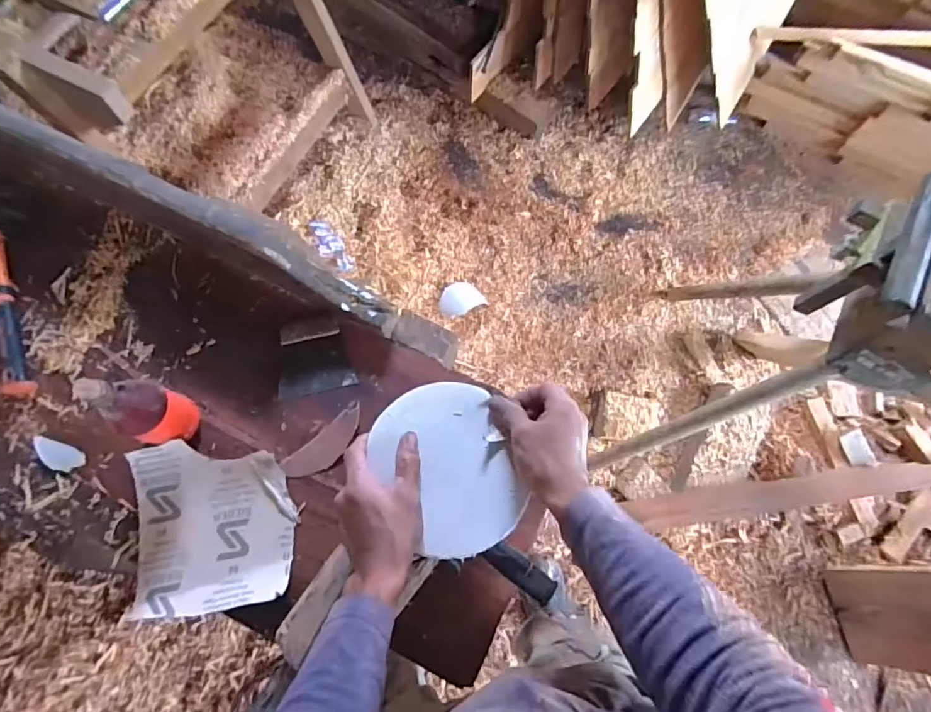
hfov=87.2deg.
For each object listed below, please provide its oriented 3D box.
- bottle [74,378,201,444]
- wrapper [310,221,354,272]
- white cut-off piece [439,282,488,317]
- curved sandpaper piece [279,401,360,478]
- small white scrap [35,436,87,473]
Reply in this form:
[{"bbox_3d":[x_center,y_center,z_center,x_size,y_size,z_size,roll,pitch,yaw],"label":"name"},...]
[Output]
[{"bbox_3d":[-0.379,0.067,0.583,0.053,0.170,0.061,6,71,0],"label":"bottle"},{"bbox_3d":[-0.437,-0.356,1.573,0.087,0.044,0.197,-29,74,-12],"label":"wrapper"},{"bbox_3d":[-0.021,-0.183,1.560,0.137,0.025,0.118,-31,75,-12],"label":"white cut-off piece"},{"bbox_3d":[-0.187,0.119,0.663,0.126,0.008,0.044,-42,81,-15],"label":"curved sandpaper piece"},{"bbox_3d":[-0.542,0.132,0.646,0.074,0.004,0.033,18,71,4],"label":"small white scrap"}]

